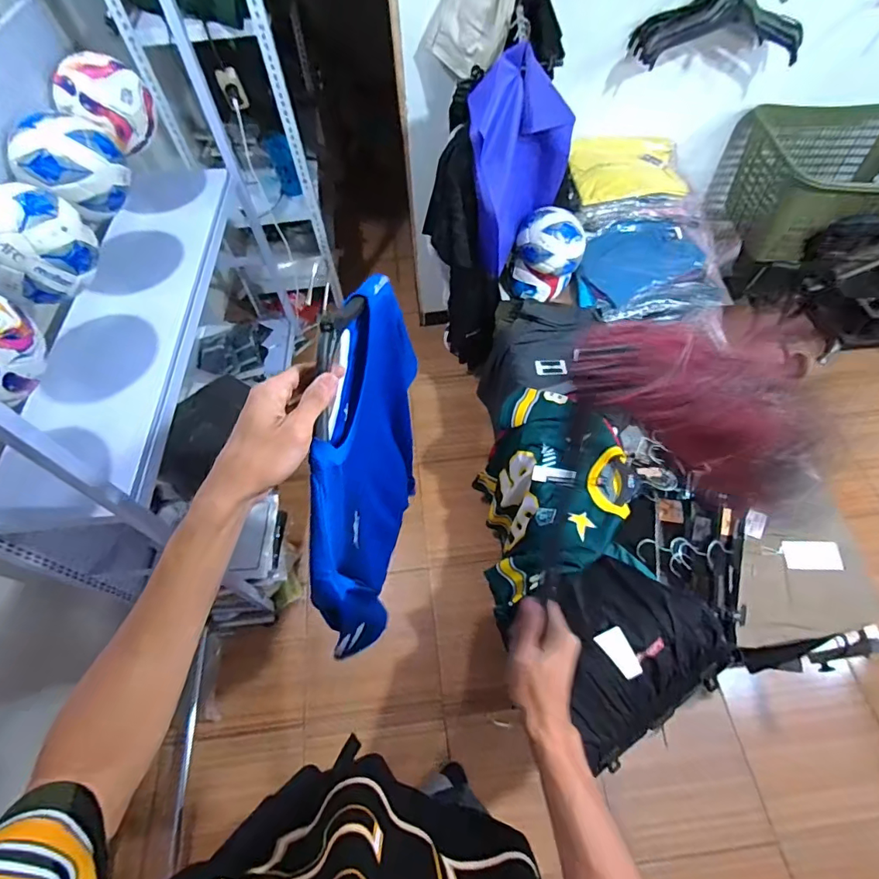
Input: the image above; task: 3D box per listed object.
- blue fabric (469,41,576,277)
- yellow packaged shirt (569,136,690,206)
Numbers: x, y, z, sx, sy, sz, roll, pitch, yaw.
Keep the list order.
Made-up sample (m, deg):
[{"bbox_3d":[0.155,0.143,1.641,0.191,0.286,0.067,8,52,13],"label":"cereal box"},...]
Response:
[{"bbox_3d":[0.193,-0.719,1.235,0.137,0.450,0.289,37,67,22],"label":"blue fabric"},{"bbox_3d":[0.596,-0.855,1.505,0.367,0.057,0.248,-4,79,-5],"label":"yellow packaged shirt"}]

